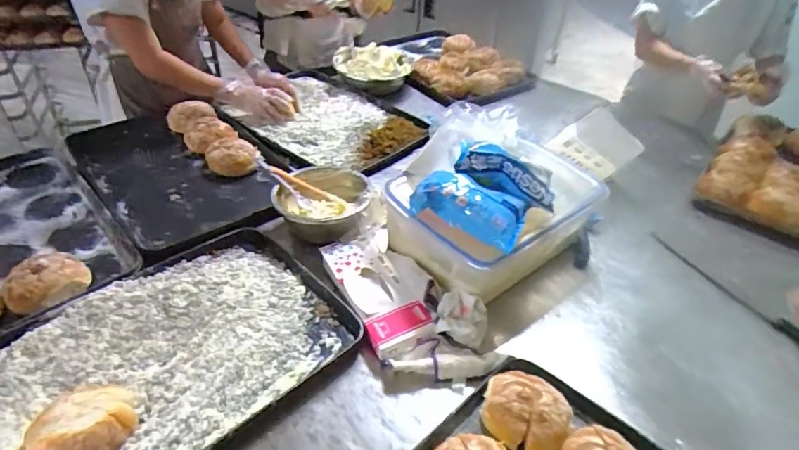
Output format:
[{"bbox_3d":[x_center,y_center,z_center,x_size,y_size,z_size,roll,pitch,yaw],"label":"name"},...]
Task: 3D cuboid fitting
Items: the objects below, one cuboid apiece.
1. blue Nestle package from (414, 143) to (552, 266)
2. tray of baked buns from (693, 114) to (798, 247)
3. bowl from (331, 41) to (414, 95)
[{"bbox_3d":[0.161,-0.055,0.903,0.199,0.114,0.220,31,46,31],"label":"blue Nestle package"},{"bbox_3d":[1.010,-0.111,1.246,0.389,0.085,0.510,31,46,28],"label":"tray of baked buns"},{"bbox_3d":[-0.087,-0.545,1.684,0.252,0.101,0.212,-7,41,-14],"label":"bowl"}]

